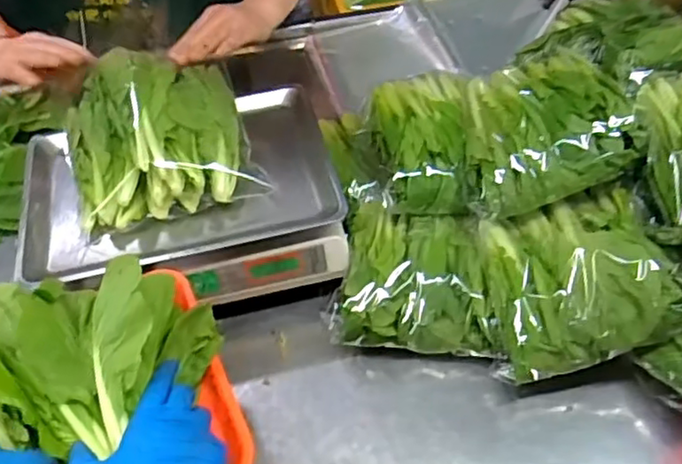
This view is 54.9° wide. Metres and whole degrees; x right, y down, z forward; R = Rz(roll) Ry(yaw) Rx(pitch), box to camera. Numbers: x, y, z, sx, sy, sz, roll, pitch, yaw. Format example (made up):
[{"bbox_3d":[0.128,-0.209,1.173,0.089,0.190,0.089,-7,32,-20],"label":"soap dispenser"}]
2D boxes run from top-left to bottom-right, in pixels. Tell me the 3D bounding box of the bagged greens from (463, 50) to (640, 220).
[{"bbox_3d":[0.217,-0.122,0.713,0.167,0.075,0.197,-5,50,0],"label":"bagged greens"}]

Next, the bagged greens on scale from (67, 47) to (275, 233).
[{"bbox_3d":[-0.206,-0.116,0.735,0.188,0.082,0.204,-18,51,-11],"label":"bagged greens on scale"}]

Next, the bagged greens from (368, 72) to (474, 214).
[{"bbox_3d":[0.091,-0.111,0.770,0.111,0.056,0.201,0,50,5],"label":"bagged greens"}]

